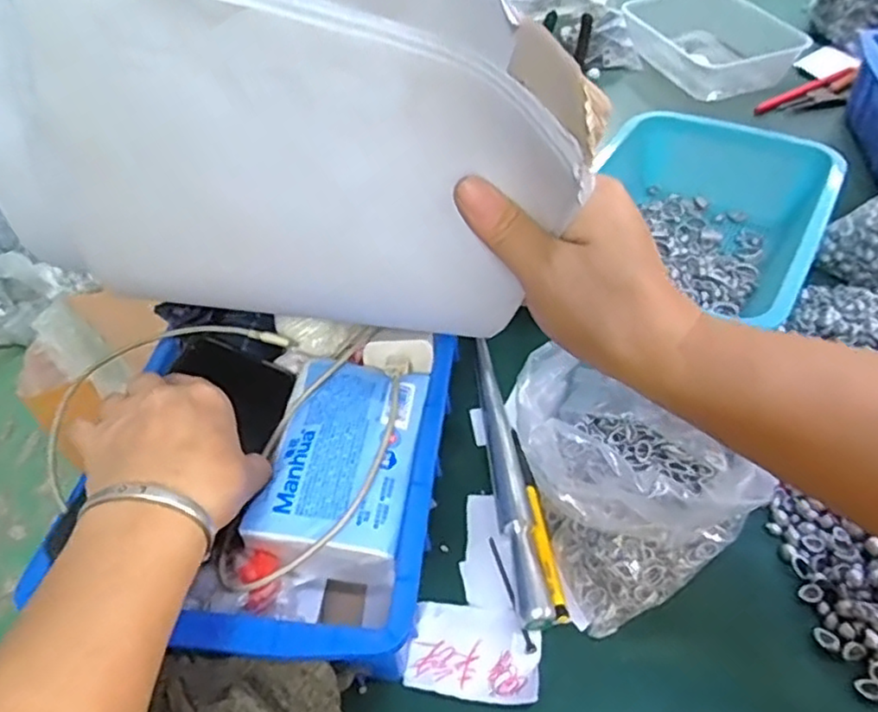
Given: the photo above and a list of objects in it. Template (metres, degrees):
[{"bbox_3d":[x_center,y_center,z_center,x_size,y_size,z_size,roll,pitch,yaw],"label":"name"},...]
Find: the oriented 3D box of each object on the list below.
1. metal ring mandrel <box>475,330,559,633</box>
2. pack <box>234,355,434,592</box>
[{"bbox_3d":[0.045,0.076,0.455,0.022,0.019,0.226,-8,47,-1],"label":"metal ring mandrel"},{"bbox_3d":[-0.055,0.063,0.383,0.083,0.044,0.127,3,48,10],"label":"pack"}]

